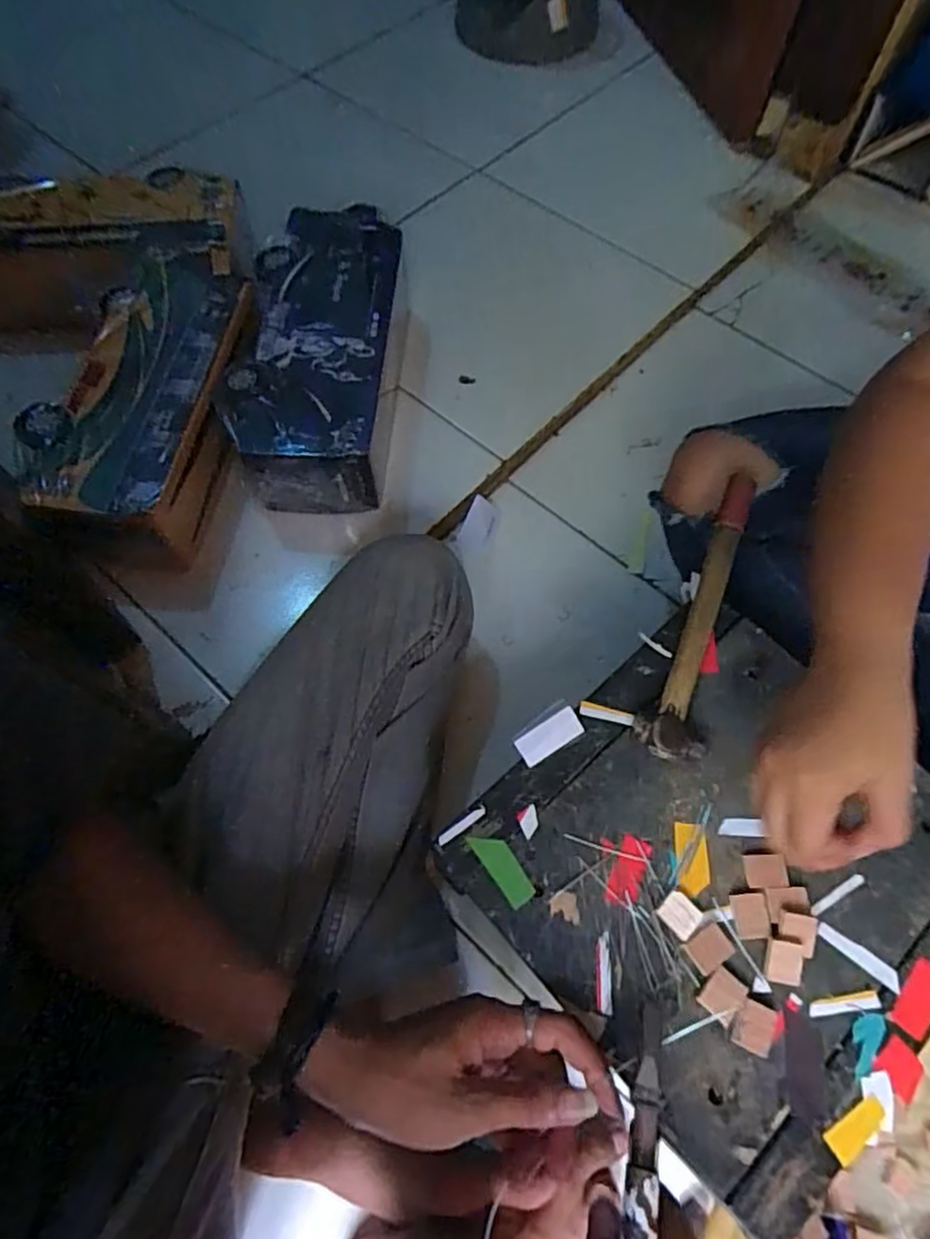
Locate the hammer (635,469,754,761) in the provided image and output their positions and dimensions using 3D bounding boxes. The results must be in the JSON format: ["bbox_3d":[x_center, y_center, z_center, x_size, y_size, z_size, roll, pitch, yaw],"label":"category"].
[{"bbox_3d":[0.178,-0.013,0.470,0.043,0.021,0.243,21,67,10],"label":"hammer"}]

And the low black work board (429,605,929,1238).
[{"bbox_3d":[0.164,0.152,0.403,0.266,0.015,0.266,-39,71,-16],"label":"low black work board"}]

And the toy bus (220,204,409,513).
[{"bbox_3d":[-0.165,-0.305,0.738,0.158,0.124,0.371,3,79,2],"label":"toy bus"}]

